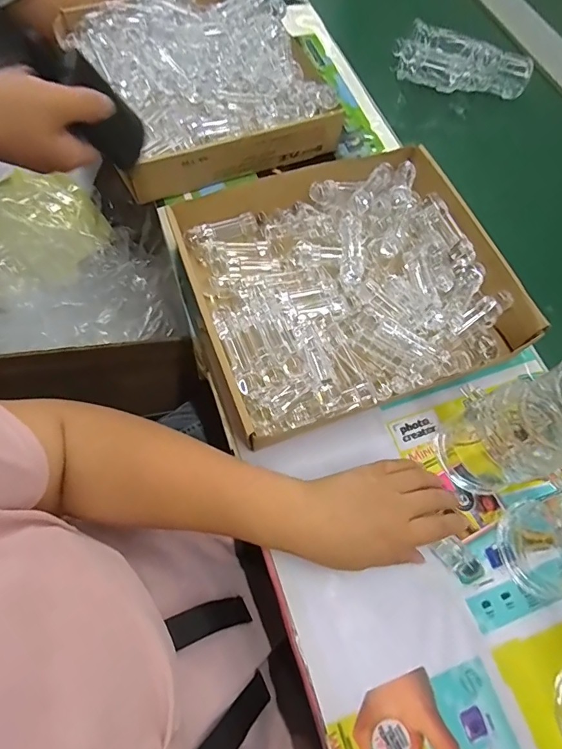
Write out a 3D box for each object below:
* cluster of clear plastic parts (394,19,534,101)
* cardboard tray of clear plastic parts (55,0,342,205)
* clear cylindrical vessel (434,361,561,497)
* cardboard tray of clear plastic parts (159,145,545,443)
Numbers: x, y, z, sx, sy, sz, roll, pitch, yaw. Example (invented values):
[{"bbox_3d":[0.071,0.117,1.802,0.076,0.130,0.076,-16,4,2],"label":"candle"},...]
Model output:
[{"bbox_3d":[0.264,-0.449,0.625,0.186,0.065,0.075,3,66,-2],"label":"cluster of clear plastic parts"},{"bbox_3d":[-0.106,-0.378,0.559,0.280,0.070,0.292,-19,69,-12],"label":"cardboard tray of clear plastic parts"},{"bbox_3d":[0.187,0.043,0.330,0.061,0.178,0.069,-14,68,-9],"label":"clear cylindrical vessel"},{"bbox_3d":[0.068,-0.100,0.457,0.313,0.047,0.282,-18,68,-11],"label":"cardboard tray of clear plastic parts"}]

